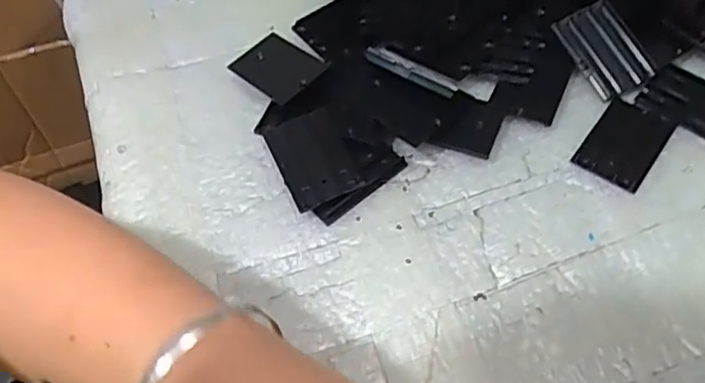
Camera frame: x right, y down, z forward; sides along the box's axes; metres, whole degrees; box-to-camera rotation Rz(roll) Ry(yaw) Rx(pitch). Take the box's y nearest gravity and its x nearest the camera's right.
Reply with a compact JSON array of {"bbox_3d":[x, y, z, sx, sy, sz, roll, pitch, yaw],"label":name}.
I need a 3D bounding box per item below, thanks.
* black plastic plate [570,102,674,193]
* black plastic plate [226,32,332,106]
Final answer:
[{"bbox_3d":[0.143,-0.026,0.346,0.034,0.005,0.054,32,63,22],"label":"black plastic plate"},{"bbox_3d":[-0.041,-0.070,0.374,0.037,0.009,0.053,-43,56,-17],"label":"black plastic plate"}]

